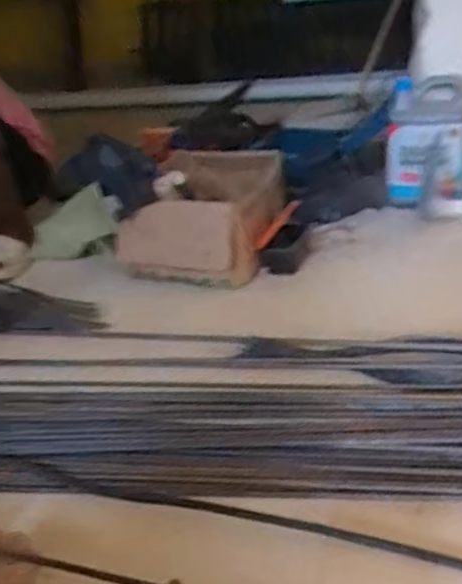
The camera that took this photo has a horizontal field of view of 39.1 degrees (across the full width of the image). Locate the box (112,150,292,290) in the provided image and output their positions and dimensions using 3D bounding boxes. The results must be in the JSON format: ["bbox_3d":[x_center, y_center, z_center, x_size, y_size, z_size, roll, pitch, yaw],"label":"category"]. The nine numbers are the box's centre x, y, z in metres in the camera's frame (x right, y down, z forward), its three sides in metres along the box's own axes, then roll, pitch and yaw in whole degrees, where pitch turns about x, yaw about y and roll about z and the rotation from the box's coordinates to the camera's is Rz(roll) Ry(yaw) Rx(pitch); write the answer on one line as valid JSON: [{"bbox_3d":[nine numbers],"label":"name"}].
[{"bbox_3d":[-0.033,-0.200,1.489,0.281,0.232,0.433,7,31,25],"label":"box"}]

